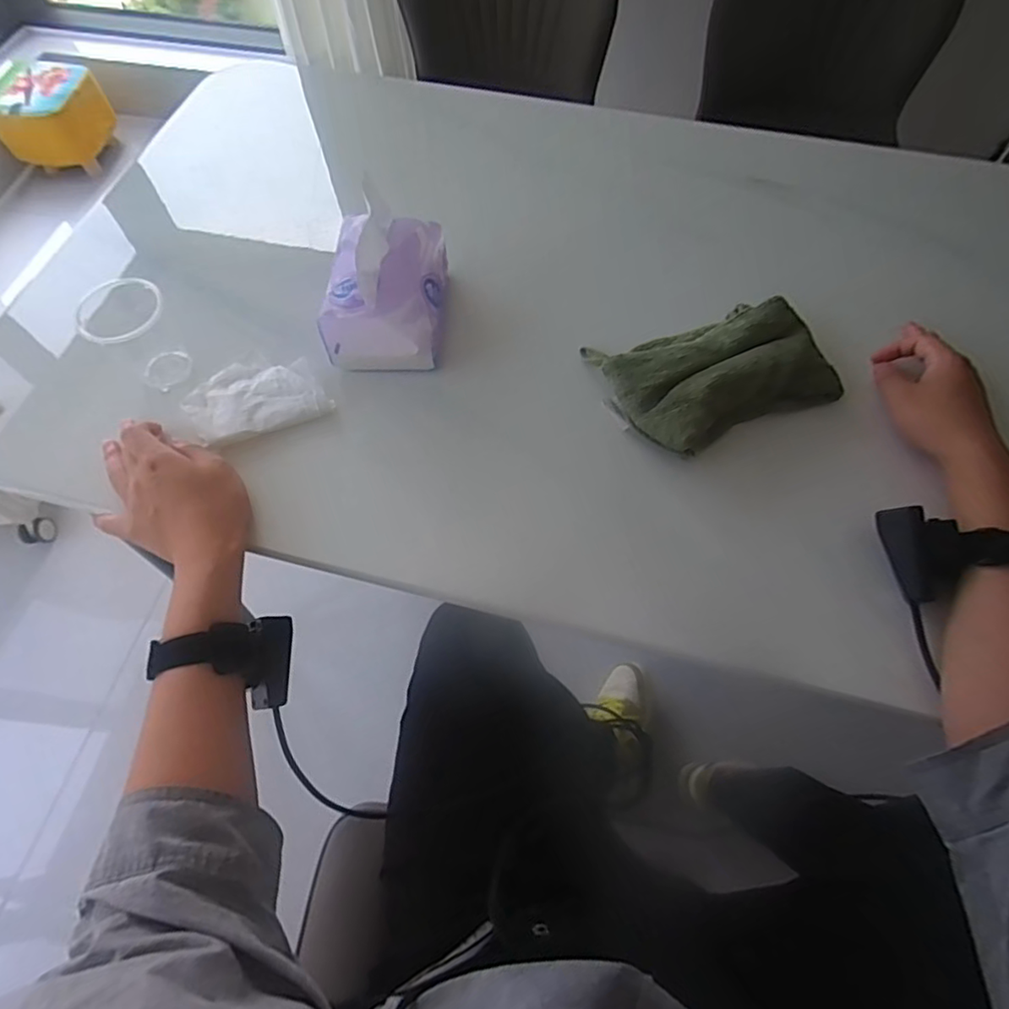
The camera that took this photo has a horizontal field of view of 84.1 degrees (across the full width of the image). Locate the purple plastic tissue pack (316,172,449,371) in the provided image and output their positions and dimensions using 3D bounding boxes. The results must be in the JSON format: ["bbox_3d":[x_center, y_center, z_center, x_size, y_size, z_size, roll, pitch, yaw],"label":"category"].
[{"bbox_3d":[-0.109,-0.207,0.515,0.100,0.093,0.135,4,64,2],"label":"purple plastic tissue pack"}]

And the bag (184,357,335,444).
[{"bbox_3d":[-0.227,-0.100,0.511,0.117,0.012,0.082,-22,66,-10],"label":"bag"}]

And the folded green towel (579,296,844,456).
[{"bbox_3d":[0.190,-0.124,0.502,0.193,0.046,0.133,-19,66,-8],"label":"folded green towel"}]

